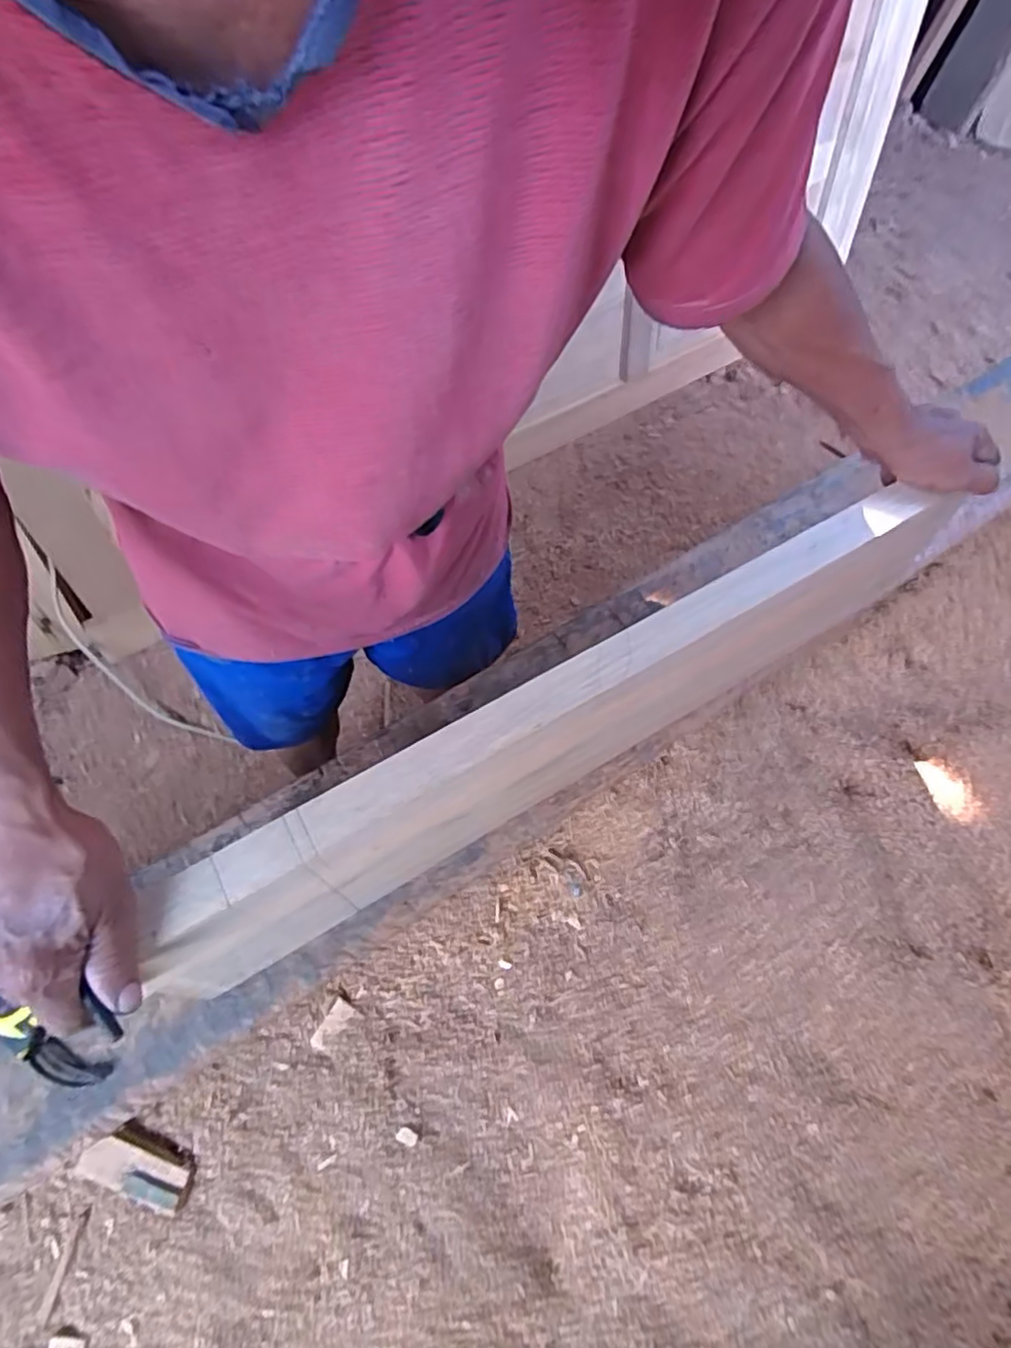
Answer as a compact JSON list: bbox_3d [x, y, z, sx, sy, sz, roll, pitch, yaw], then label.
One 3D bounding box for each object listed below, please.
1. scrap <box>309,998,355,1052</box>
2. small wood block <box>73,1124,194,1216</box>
[{"bbox_3d":[-0.186,0.374,0.685,0.025,0.007,0.051,37,66,16],"label":"scrap"},{"bbox_3d":[-0.372,0.498,0.651,0.114,0.021,0.053,18,63,7],"label":"small wood block"}]

